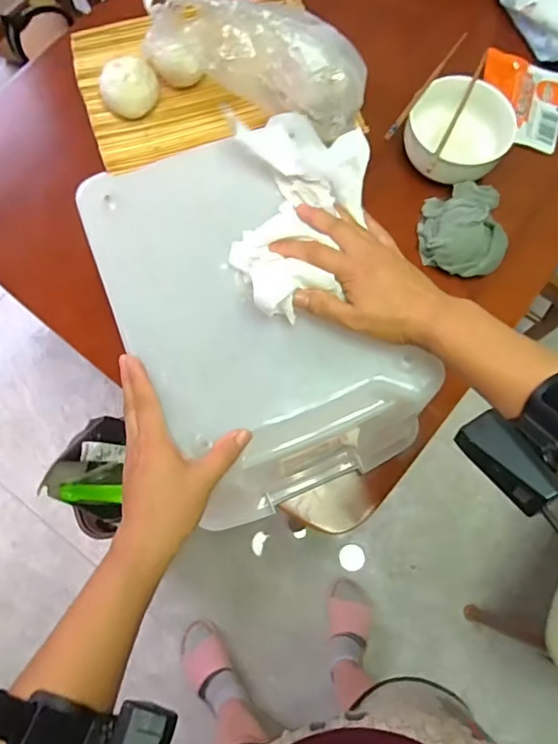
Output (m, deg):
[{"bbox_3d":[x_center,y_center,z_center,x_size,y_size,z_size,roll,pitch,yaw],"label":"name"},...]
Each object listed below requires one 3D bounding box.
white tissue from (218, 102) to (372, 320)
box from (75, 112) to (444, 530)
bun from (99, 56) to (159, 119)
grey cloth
[{"bbox_3d":[0.023,-0.144,0.478,0.133,0.040,0.194,-3,73,-2],"label":"white tissue"},{"bbox_3d":[-0.020,-0.030,0.582,0.252,0.225,0.351,-20,74,-8],"label":"box"},{"bbox_3d":[-0.216,-0.409,0.756,0.079,0.060,0.072,0,73,-1],"label":"bun"},{"bbox_3d":[0.257,-0.199,0.714,0.115,0.060,0.126,2,73,-1],"label":"grey cloth"}]

